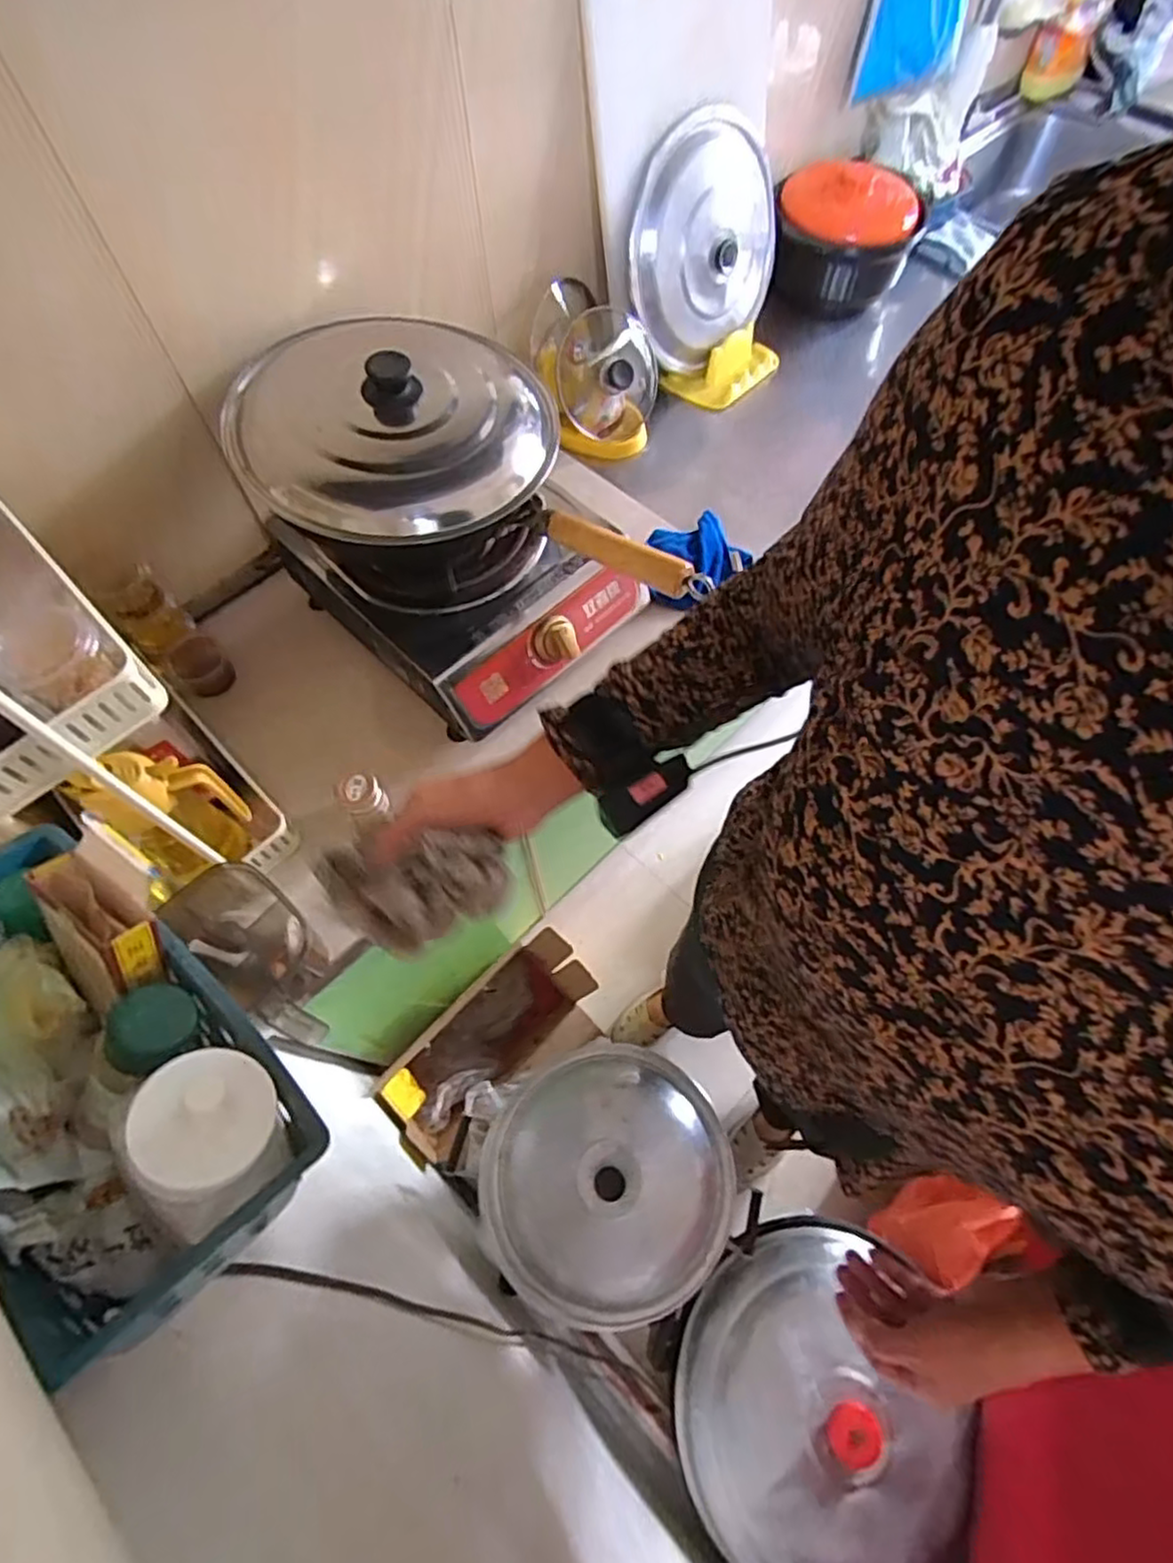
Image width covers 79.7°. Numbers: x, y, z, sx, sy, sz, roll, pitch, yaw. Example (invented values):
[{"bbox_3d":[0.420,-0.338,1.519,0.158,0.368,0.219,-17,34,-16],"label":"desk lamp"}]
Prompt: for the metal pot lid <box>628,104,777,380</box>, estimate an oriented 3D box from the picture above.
[{"bbox_3d":[0.179,-0.757,0.994,0.276,0.288,0.047,-28,42,-25],"label":"metal pot lid"}]

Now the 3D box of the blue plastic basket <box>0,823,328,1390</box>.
[{"bbox_3d":[-0.234,0.134,0.335,0.221,0.102,0.122,41,66,18],"label":"blue plastic basket"}]

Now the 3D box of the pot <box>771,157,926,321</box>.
[{"bbox_3d":[0.411,-0.870,1.134,0.225,0.130,0.226,10,60,2],"label":"pot"}]

